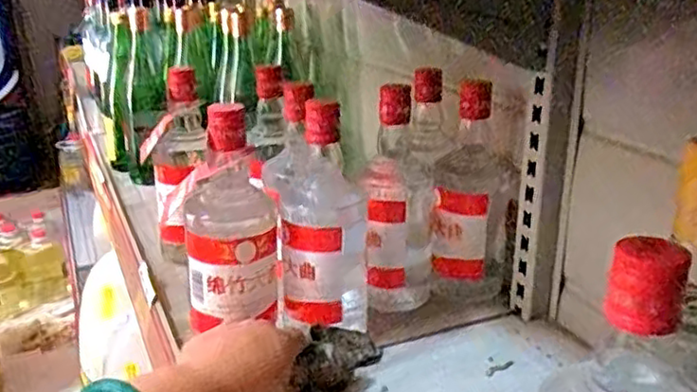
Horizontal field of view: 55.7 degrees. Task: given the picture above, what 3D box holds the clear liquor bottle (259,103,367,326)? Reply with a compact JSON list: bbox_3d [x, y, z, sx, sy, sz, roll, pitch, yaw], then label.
[{"bbox_3d":[-0.025,0.029,0.572,0.081,0.211,0.065,0,20,0],"label":"clear liquor bottle"}]

